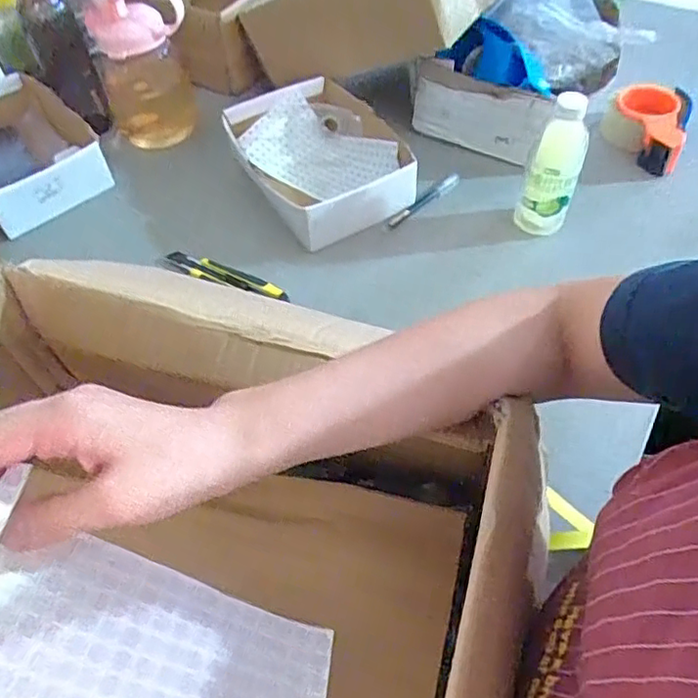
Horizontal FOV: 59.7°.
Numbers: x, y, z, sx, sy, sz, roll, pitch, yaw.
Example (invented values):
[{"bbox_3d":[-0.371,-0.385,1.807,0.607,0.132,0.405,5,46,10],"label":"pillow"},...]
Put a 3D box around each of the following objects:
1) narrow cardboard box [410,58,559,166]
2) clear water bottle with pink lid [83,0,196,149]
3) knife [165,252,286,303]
[{"bbox_3d":[0.167,-0.312,0.803,0.184,0.097,0.026,27,60,21],"label":"narrow cardboard box"},{"bbox_3d":[-0.287,-0.397,0.853,0.127,0.227,0.103,-19,55,-10],"label":"clear water bottle with pink lid"},{"bbox_3d":[-0.145,-0.085,0.712,0.154,0.014,0.032,23,58,18],"label":"knife"}]

